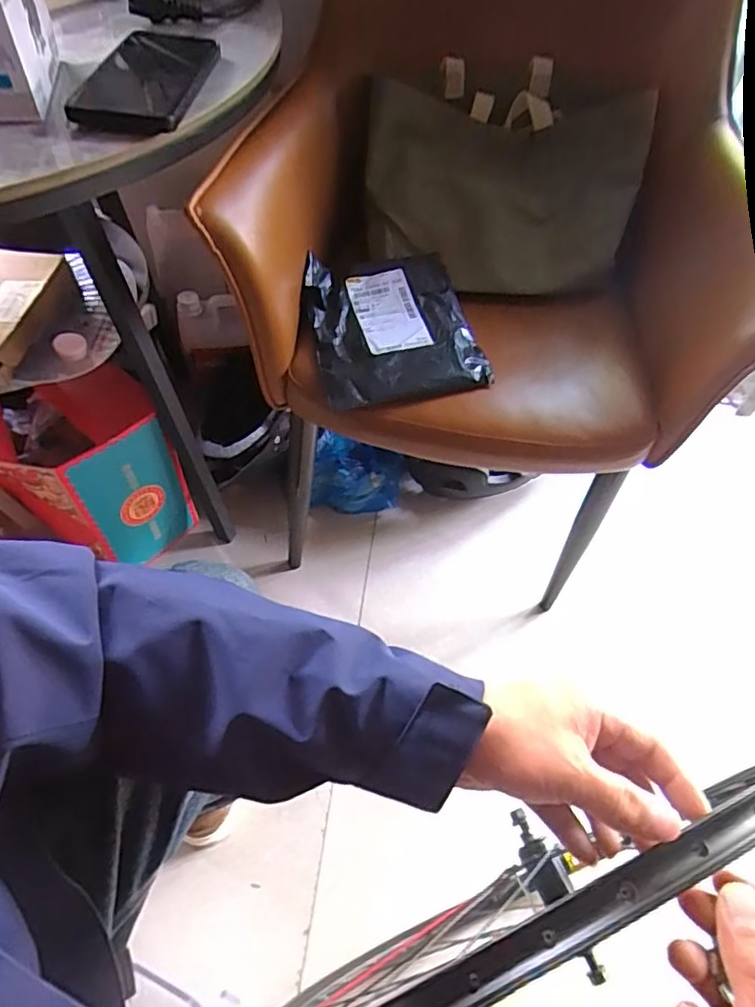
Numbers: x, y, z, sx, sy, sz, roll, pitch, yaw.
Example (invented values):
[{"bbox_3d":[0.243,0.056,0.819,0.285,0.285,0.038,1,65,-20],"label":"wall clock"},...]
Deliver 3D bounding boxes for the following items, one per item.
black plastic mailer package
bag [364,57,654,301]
[{"bbox_3d":[0.017,-0.202,0.679,0.184,0.018,0.197,-11,67,-7],"label":"black plastic mailer package"},{"bbox_3d":[0.158,-0.412,0.749,0.345,0.270,0.065,3,10,-4],"label":"bag"}]

